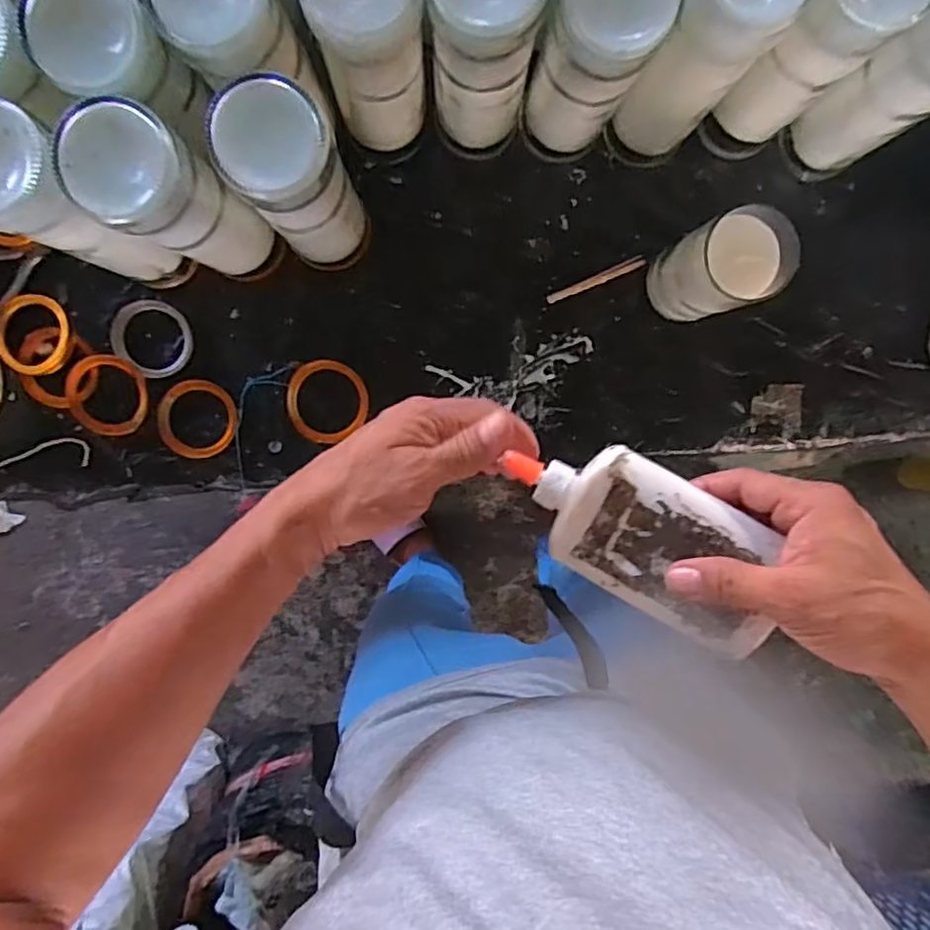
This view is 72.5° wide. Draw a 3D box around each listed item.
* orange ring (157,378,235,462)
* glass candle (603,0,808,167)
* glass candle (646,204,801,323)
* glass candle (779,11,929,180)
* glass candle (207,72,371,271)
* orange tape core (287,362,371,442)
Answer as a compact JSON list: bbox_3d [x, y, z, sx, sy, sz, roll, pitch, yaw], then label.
[{"bbox_3d":[-0.238,-0.040,0.567,0.066,0.007,0.069,0,98,-2],"label":"orange ring"},{"bbox_3d":[0.157,-0.283,0.449,0.067,0.200,0.066,0,98,-2],"label":"glass candle"},{"bbox_3d":[0.197,-0.155,0.502,0.072,0.122,0.065,-17,98,1],"label":"glass candle"},{"bbox_3d":[0.304,-0.270,0.454,0.064,0.198,0.067,-29,98,2],"label":"glass candle"},{"bbox_3d":[-0.115,-0.195,0.455,0.065,0.205,0.069,0,98,-2],"label":"glass candle"},{"bbox_3d":[-0.124,-0.058,0.567,0.071,0.006,0.071,0,98,-2],"label":"orange tape core"}]

